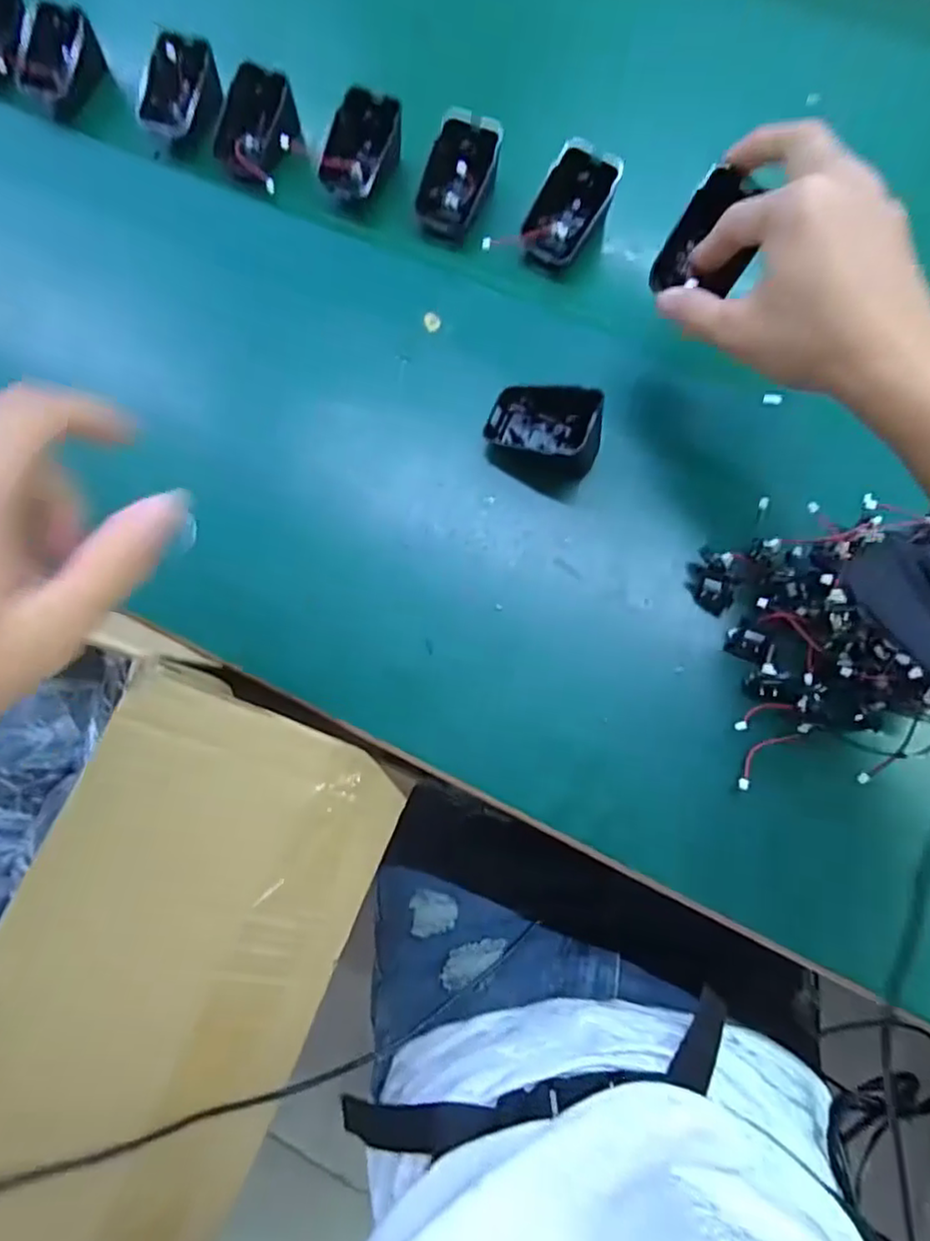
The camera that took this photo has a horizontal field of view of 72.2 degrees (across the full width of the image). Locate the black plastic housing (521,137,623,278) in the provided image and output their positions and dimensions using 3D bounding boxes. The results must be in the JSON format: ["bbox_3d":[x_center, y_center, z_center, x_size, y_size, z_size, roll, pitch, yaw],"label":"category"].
[{"bbox_3d":[0.071,-0.276,0.433,0.046,0.046,0.063,28,78,9],"label":"black plastic housing"}]

